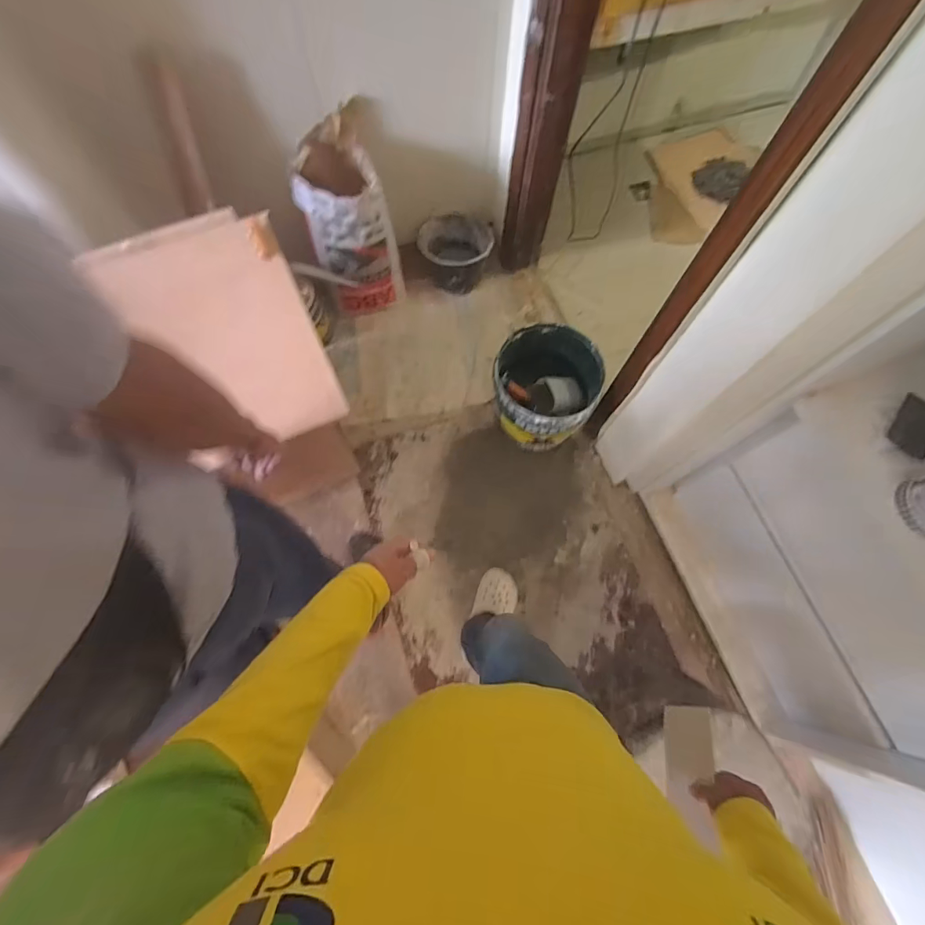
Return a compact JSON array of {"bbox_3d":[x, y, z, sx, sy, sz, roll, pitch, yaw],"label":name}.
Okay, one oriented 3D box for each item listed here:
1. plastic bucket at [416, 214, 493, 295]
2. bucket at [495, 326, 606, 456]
[{"bbox_3d":[-0.013,-0.790,1.678,0.269,0.203,0.251,0,71,0],"label":"plastic bucket"},{"bbox_3d":[0.248,-0.221,1.361,0.294,0.252,0.309,0,71,0],"label":"bucket"}]

